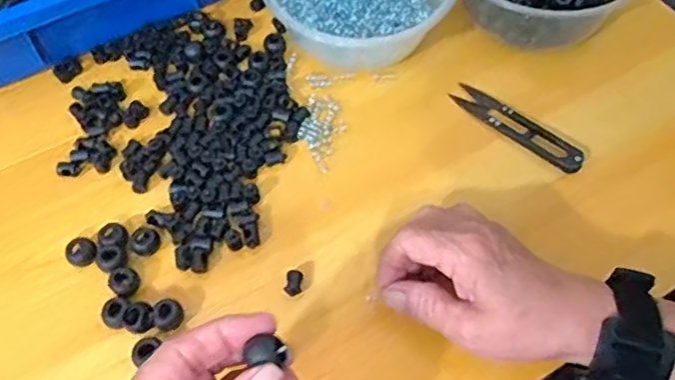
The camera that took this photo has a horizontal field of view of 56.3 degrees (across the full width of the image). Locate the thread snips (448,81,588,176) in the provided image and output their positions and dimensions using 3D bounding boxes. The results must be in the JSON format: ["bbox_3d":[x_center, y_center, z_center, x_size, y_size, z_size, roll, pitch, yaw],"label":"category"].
[{"bbox_3d":[0.124,-0.046,0.434,0.101,0.012,0.021,39,64,23],"label":"thread snips"}]

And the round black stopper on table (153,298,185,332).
[{"bbox_3d":[-0.096,0.072,0.360,0.016,0.011,0.016,0,56,0],"label":"round black stopper on table"}]

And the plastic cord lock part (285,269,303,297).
[{"bbox_3d":[-0.026,0.055,0.373,0.010,0.009,0.015,6,58,2],"label":"plastic cord lock part"}]

